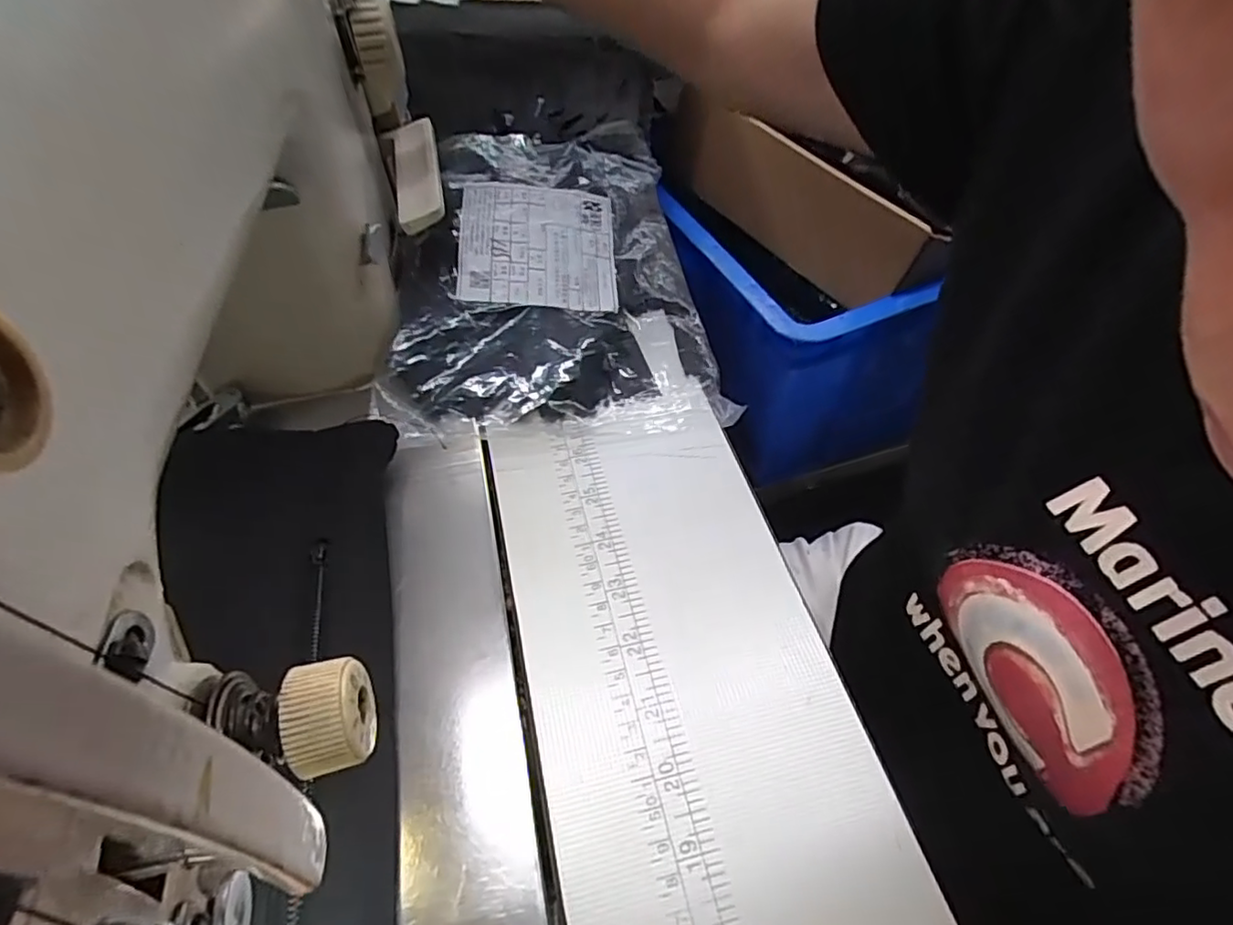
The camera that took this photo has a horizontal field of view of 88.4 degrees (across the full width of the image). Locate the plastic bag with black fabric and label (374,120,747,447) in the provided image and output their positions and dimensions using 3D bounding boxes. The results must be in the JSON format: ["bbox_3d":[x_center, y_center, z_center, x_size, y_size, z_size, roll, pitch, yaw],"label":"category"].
[{"bbox_3d":[-0.042,-0.116,0.372,0.175,0.055,0.220,-7,53,-5],"label":"plastic bag with black fabric and label"}]

